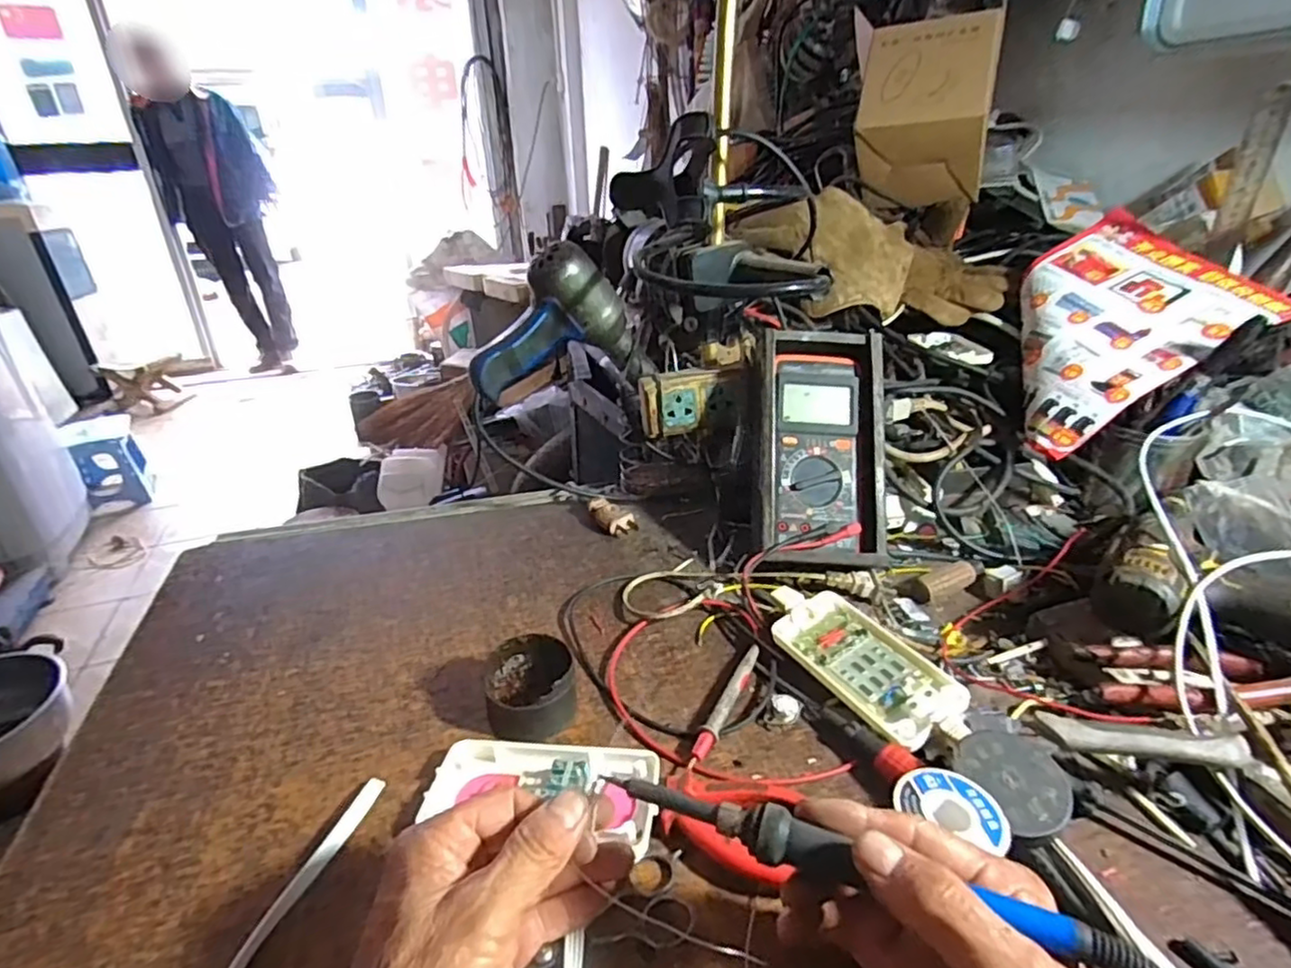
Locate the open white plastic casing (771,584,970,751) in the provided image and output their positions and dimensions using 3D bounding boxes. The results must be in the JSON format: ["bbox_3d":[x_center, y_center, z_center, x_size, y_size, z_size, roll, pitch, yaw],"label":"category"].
[{"bbox_3d":[0.146,0.119,0.456,0.060,0.022,0.153,-18,32,-28],"label":"open white plastic casing"}]

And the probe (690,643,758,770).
[{"bbox_3d":[0.054,0.145,0.441,0.012,0.012,0.113,12,31,24],"label":"probe"}]

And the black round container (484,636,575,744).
[{"bbox_3d":[-0.074,0.132,0.434,0.057,0.037,0.058,-1,28,1],"label":"black round container"}]

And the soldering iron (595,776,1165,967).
[{"bbox_3d":[0.081,0.154,0.264,0.211,0.025,0.018,10,30,22],"label":"soldering iron"}]

